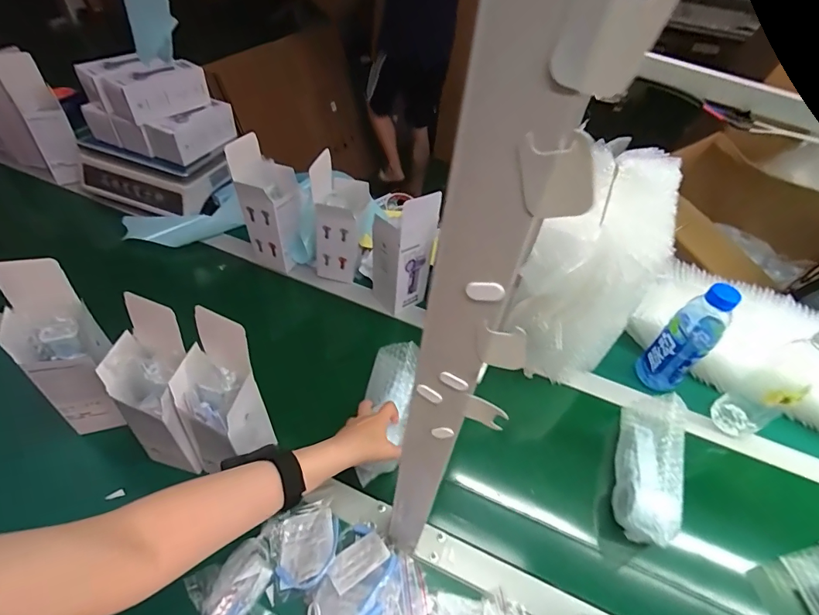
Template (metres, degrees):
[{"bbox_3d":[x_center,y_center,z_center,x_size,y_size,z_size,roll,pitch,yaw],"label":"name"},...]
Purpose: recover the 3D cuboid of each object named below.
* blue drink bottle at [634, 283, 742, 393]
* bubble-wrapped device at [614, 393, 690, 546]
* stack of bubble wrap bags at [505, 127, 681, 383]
[{"bbox_3d":[0.437,0.051,0.679,0.059,0.203,0.071,-28,57,-28],"label":"blue drink bottle"},{"bbox_3d":[0.334,0.218,0.598,0.070,0.072,0.201,22,49,13],"label":"bubble-wrapped device"},{"bbox_3d":[0.306,-0.087,0.743,0.199,0.249,0.376,28,51,18],"label":"stack of bubble wrap bags"}]

